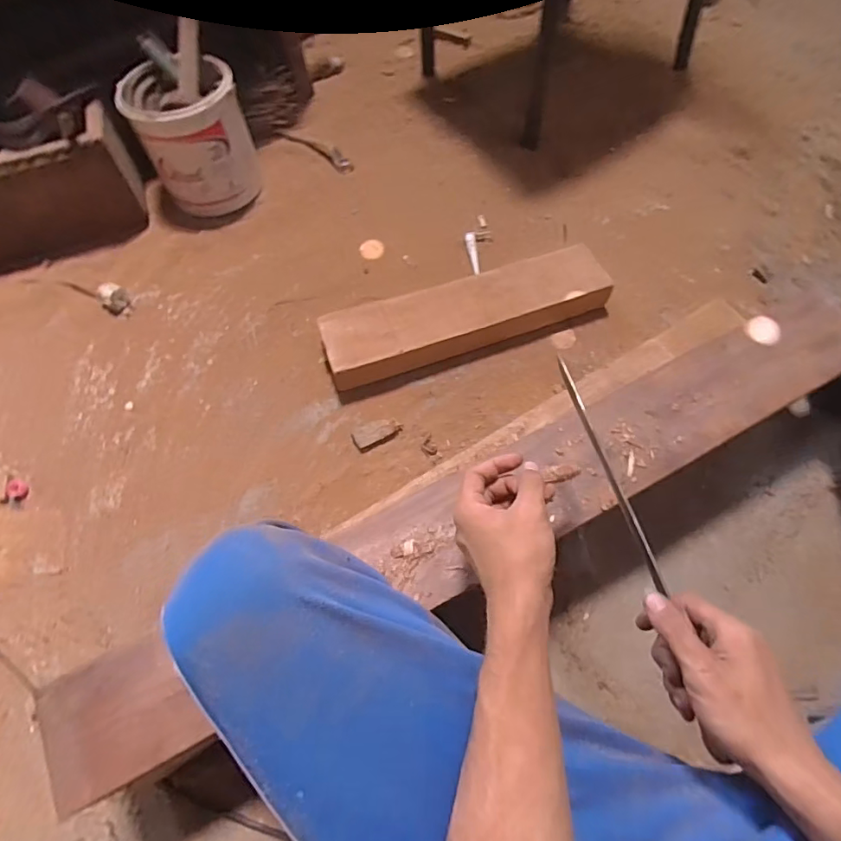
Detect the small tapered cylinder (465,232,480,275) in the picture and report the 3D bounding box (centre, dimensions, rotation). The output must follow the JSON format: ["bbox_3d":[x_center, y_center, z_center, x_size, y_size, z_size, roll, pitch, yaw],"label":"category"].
[{"bbox_3d":[0.093,-0.297,0.920,0.018,0.017,0.082,-5,65,-3],"label":"small tapered cylinder"}]

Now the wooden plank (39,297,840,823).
[{"bbox_3d":[0.114,0.077,0.558,0.997,0.031,0.117,-26,68,-12],"label":"wooden plank"}]

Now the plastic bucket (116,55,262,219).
[{"bbox_3d":[-0.395,-0.499,0.916,0.179,0.180,0.186,-31,69,-14],"label":"plastic bucket"}]

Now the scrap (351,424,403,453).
[{"bbox_3d":[-0.065,0.019,0.767,0.070,0.008,0.035,-24,67,-12],"label":"scrap"}]

